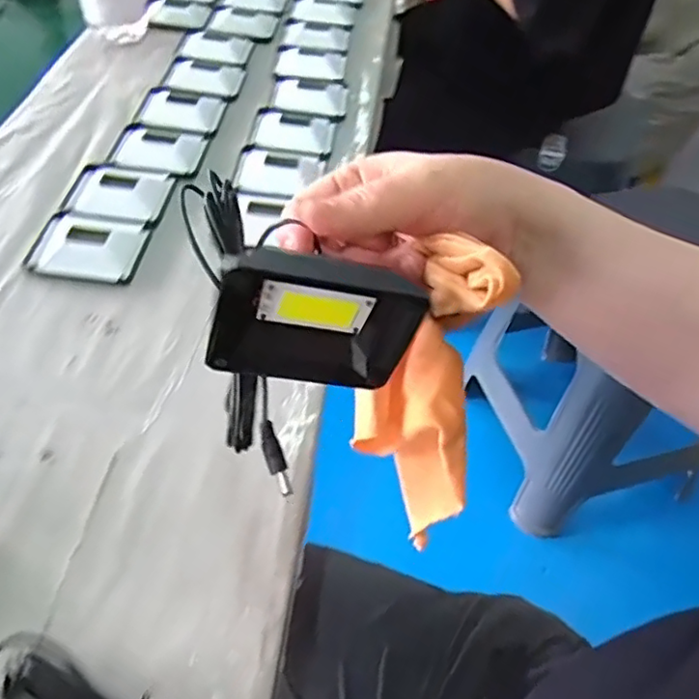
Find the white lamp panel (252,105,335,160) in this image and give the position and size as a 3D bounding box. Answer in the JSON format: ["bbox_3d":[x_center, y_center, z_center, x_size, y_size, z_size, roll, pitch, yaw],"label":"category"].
[{"bbox_3d":[-0.055,-0.209,0.587,0.076,0.019,0.069,9,51,2],"label":"white lamp panel"}]

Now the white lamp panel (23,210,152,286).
[{"bbox_3d":[-0.201,-0.081,0.464,0.080,0.019,0.068,8,51,1],"label":"white lamp panel"}]

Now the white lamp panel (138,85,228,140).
[{"bbox_3d":[-0.162,-0.235,0.595,0.074,0.020,0.072,8,51,2],"label":"white lamp panel"}]

